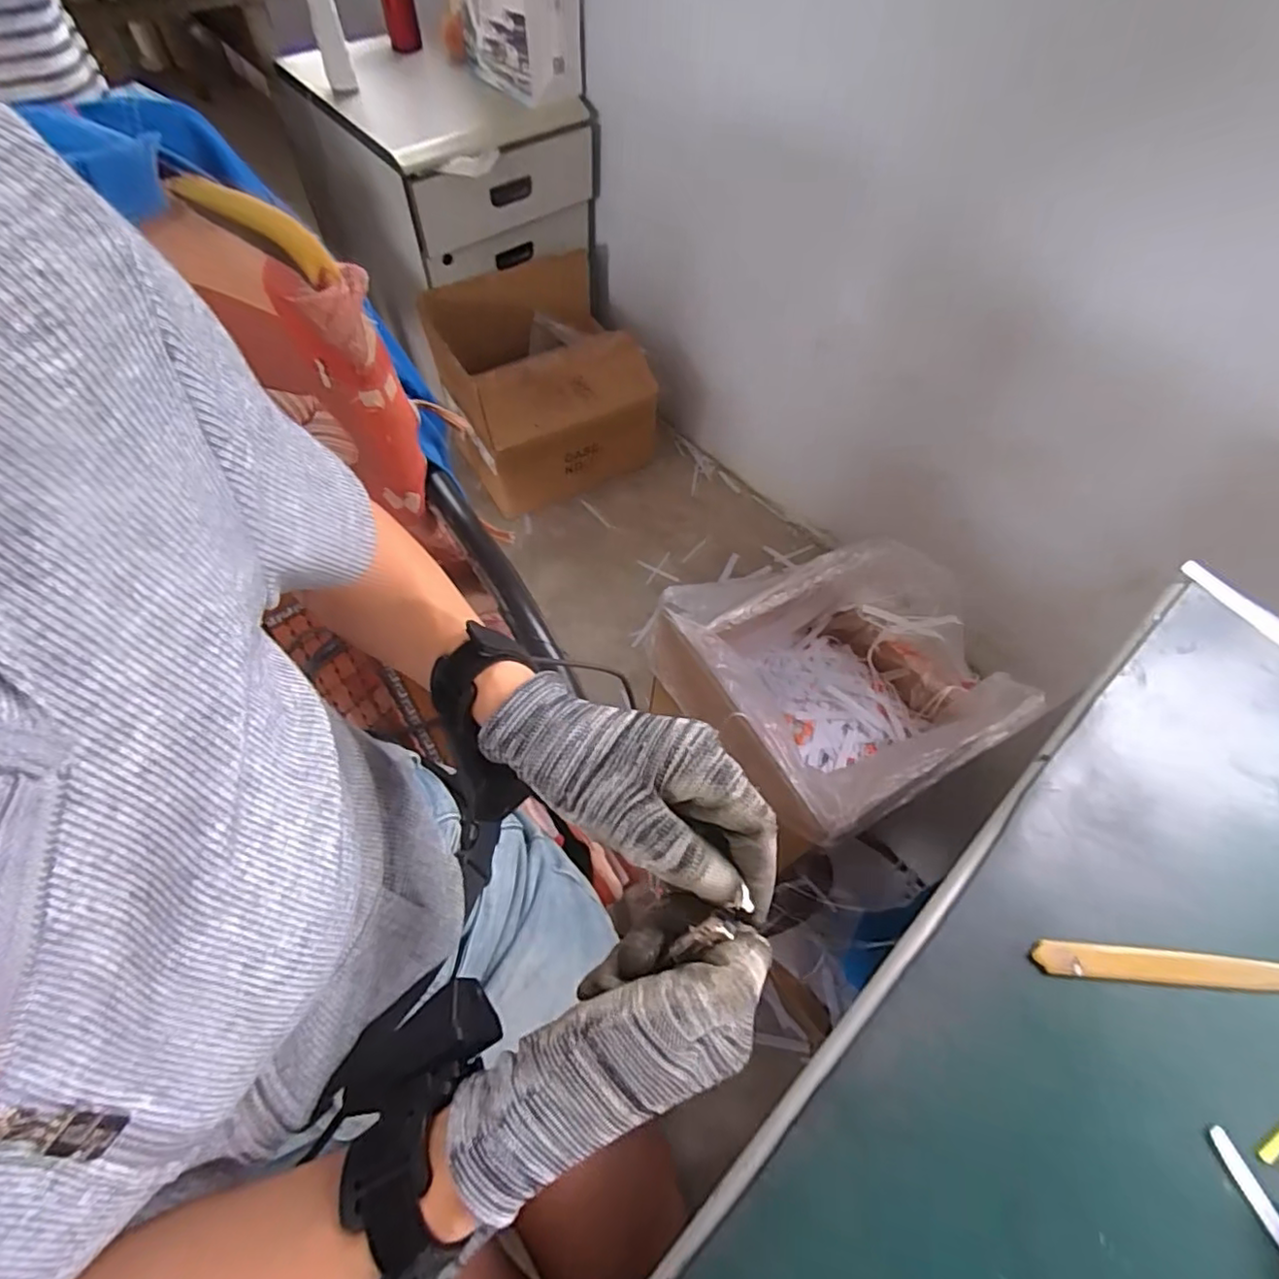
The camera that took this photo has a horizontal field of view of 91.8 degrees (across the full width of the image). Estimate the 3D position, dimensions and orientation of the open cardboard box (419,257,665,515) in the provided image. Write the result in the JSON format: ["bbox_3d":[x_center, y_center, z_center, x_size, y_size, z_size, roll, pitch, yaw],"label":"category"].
[{"bbox_3d":[-0.212,-0.536,1.334,0.415,0.326,0.322,-25,64,-17],"label":"open cardboard box"}]

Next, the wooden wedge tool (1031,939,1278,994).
[{"bbox_3d":[0.324,0.182,0.337,0.211,0.004,0.018,5,60,0],"label":"wooden wedge tool"}]

